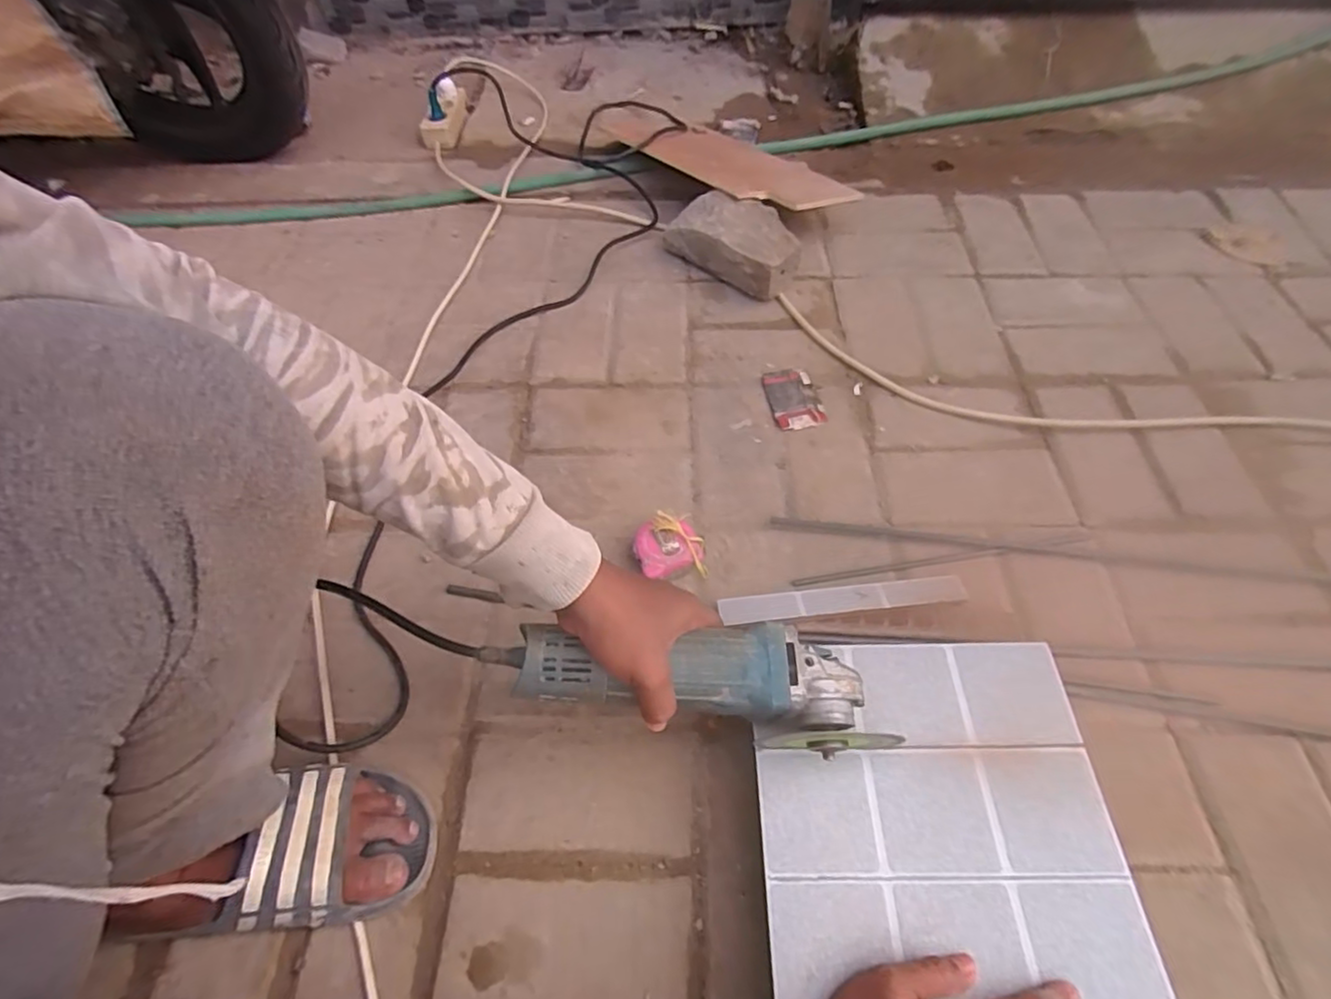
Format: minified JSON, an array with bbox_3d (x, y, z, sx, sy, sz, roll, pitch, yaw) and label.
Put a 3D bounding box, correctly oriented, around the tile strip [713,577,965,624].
[{"bbox_3d":[0.178,0.101,0.607,0.248,0.004,0.030,-5,52,-5],"label":"tile strip"}]

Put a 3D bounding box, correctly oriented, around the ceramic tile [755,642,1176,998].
[{"bbox_3d":[0.197,0.226,0.442,0.246,0.006,0.243,0,57,2],"label":"ceramic tile"}]

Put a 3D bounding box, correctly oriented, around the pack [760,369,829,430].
[{"bbox_3d":[0.165,-0.131,0.776,0.062,0.007,0.095,-11,57,-5],"label":"pack"}]

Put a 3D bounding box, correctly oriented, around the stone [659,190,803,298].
[{"bbox_3d":[0.099,-0.377,0.886,0.201,0.087,0.088,35,65,22],"label":"stone"}]

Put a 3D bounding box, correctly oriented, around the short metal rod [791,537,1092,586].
[{"bbox_3d":[0.294,0.064,0.636,0.319,0.004,0.010,-8,57,-3],"label":"short metal rod"}]

